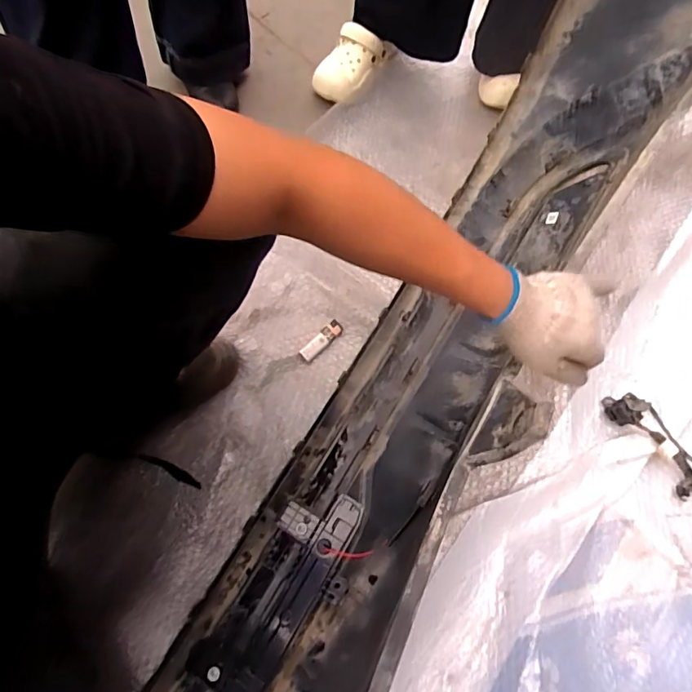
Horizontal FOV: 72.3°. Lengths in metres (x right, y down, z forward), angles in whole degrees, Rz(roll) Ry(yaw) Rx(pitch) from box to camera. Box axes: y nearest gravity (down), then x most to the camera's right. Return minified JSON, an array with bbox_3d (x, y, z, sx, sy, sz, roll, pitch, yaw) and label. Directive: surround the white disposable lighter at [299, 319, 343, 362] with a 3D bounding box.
[{"bbox_3d":[-0.038,-0.009,0.738,0.079,0.008,0.024,-42,73,-16],"label":"white disposable lighter"}]

